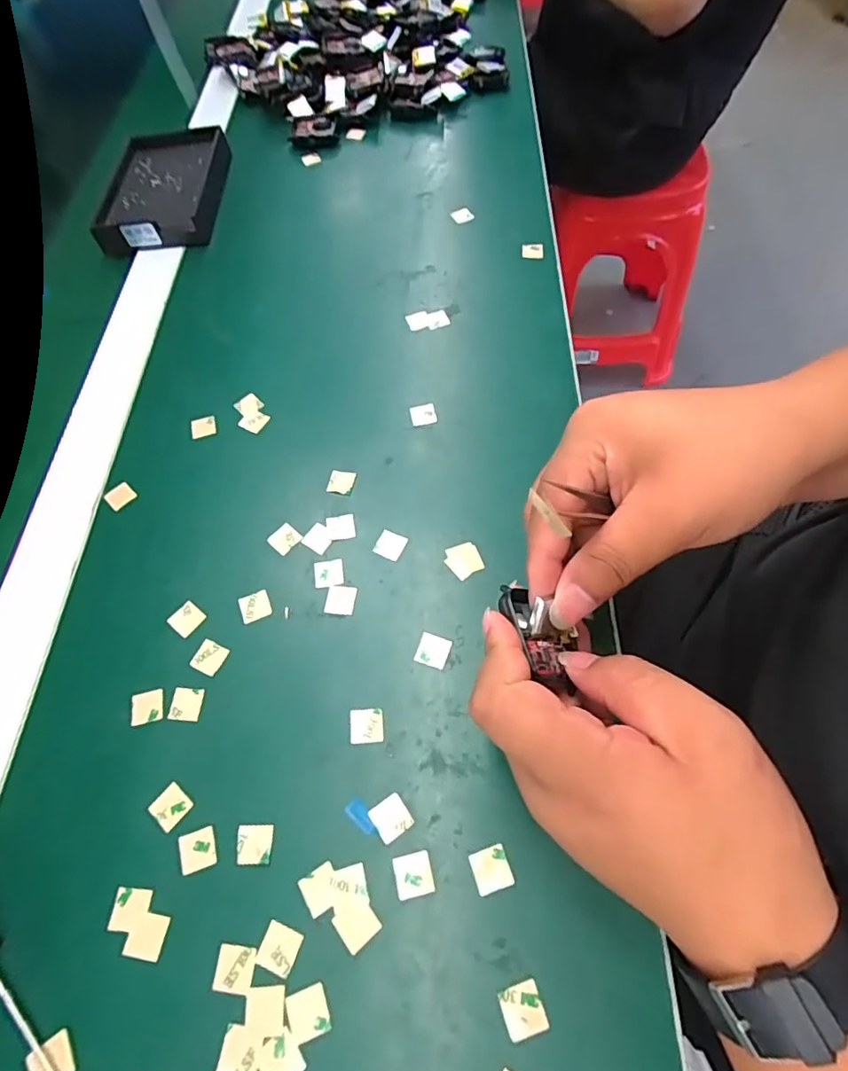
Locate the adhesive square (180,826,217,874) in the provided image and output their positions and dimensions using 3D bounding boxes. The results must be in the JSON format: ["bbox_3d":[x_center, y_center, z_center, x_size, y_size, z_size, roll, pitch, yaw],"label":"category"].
[{"bbox_3d":[-0.100,0.140,0.242,0.015,0.004,0.016,-19,58,-9],"label":"adhesive square"}]

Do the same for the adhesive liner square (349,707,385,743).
[{"bbox_3d":[-0.027,0.091,0.261,0.016,0.004,0.016,-4,62,2],"label":"adhesive liner square"}]

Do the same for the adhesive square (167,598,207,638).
[{"bbox_3d":[-0.128,0.045,0.294,0.017,0.004,0.017,32,67,18],"label":"adhesive square"}]

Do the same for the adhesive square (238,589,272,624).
[{"bbox_3d":[-0.091,0.037,0.293,0.017,0.004,0.015,-22,63,-7],"label":"adhesive square"}]

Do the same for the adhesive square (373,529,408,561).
[{"bbox_3d":[-0.019,0.004,0.306,0.016,0.004,0.016,21,66,15],"label":"adhesive square"}]

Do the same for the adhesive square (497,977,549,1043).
[{"bbox_3d":[0.038,0.182,0.209,0.016,0.004,0.015,-19,58,-7],"label":"adhesive square"}]

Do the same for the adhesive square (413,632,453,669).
[{"bbox_3d":[0.004,0.058,0.276,0.016,0.004,0.016,16,64,12],"label":"adhesive square"}]

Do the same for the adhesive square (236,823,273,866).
[{"bbox_3d":[-0.075,0.136,0.241,0.016,0.004,0.016,-1,53,2],"label":"adhesive square"}]

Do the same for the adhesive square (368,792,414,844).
[{"bbox_3d":[-0.015,0.125,0.241,0.015,0.004,0.016,-33,65,-13],"label":"adhesive square"}]

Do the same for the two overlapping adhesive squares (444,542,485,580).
[{"bbox_3d":[0.022,0.013,0.298,0.019,0.004,0.019,-28,64,-10],"label":"two overlapping adhesive squares"}]

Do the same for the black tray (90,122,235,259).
[{"bbox_3d":[-0.222,-0.302,0.473,0.096,0.022,0.148,-1,62,4],"label":"black tray"}]

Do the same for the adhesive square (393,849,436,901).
[{"bbox_3d":[-0.005,0.143,0.230,0.016,0.004,0.016,-14,62,-3],"label":"adhesive square"}]

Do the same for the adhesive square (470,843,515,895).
[{"bbox_3d":[0.029,0.140,0.229,0.015,0.004,0.015,-18,62,-5],"label":"adhesive square"}]

